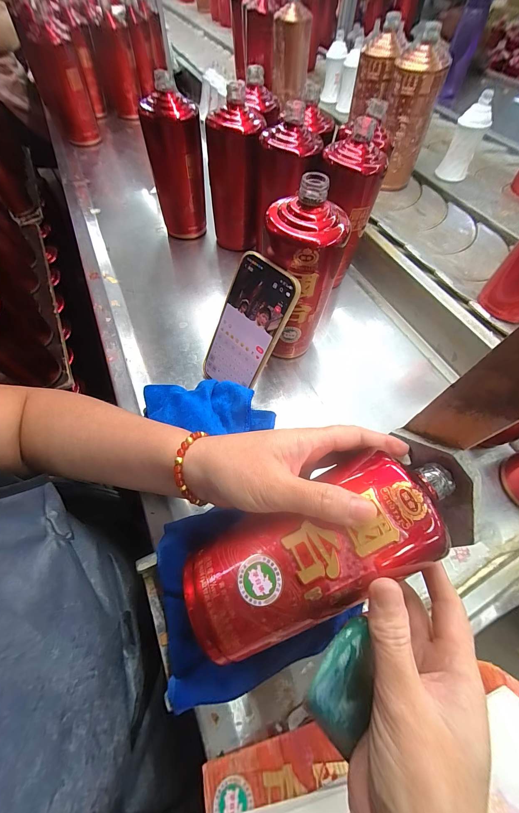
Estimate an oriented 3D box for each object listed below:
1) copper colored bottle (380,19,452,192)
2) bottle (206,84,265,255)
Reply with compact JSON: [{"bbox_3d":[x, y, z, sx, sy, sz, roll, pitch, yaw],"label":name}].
[{"bbox_3d":[0.259,-0.506,0.509,0.085,0.205,0.081,17,62,9],"label":"copper colored bottle"},{"bbox_3d":[-0.038,-0.374,0.478,0.086,0.204,0.089,-9,62,-6],"label":"bottle"}]

